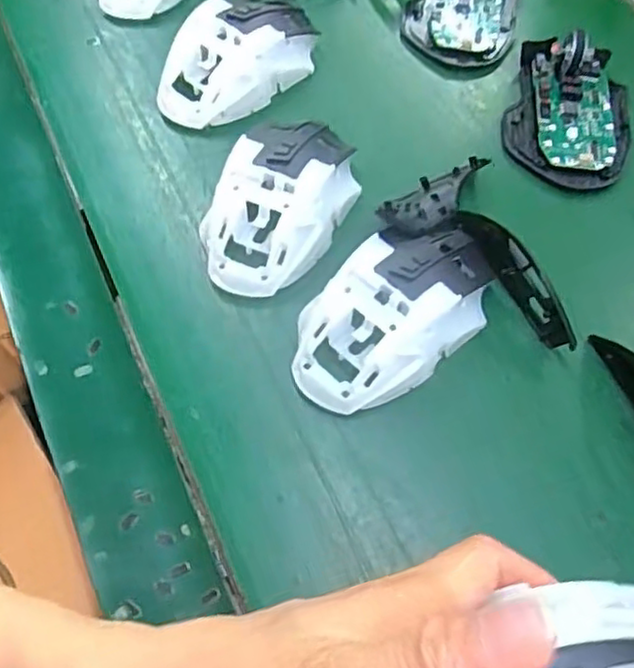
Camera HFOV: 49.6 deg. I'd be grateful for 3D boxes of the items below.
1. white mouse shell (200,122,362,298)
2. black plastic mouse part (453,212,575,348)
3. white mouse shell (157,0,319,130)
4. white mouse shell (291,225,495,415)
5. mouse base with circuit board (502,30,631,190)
[{"bbox_3d":[-0.019,-0.070,0.366,0.061,0.039,0.106,25,66,13],"label":"white mouse shell"},{"bbox_3d":[0.102,-0.029,0.348,0.015,0.033,0.088,-30,66,-14],"label":"black plastic mouse part"},{"bbox_3d":[-0.048,-0.171,0.420,0.059,0.034,0.108,38,69,18],"label":"white mouse shell"},{"bbox_3d":[0.039,-0.011,0.333,0.113,0.038,0.060,-39,69,-18],"label":"white mouse shell"},{"bbox_3d":[0.152,-0.136,0.410,0.070,0.023,0.104,8,63,5],"label":"mouse base with circuit board"}]

